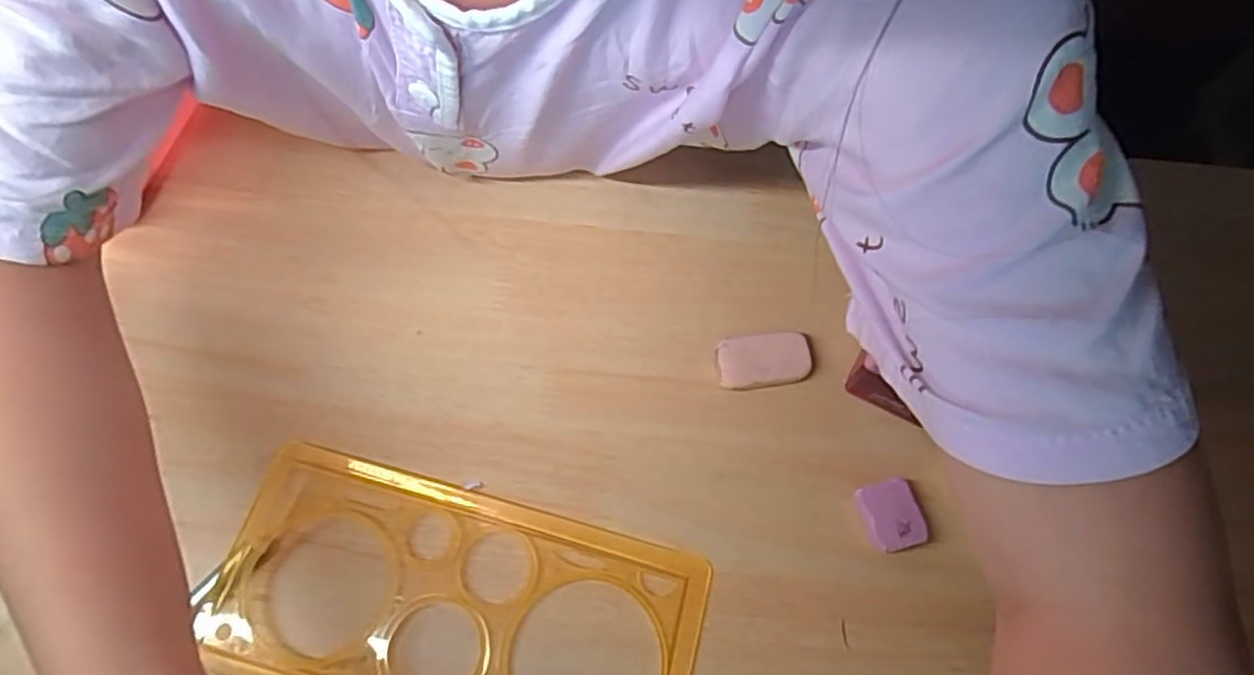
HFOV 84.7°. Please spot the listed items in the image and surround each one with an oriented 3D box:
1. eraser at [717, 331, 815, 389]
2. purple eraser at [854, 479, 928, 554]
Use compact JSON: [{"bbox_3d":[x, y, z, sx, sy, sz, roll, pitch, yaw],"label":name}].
[{"bbox_3d":[0.069,0.012,0.346,0.047,0.011,0.026,-8,68,-6],"label":"eraser"},{"bbox_3d":[0.121,0.082,0.315,0.026,0.006,0.030,-10,68,-7],"label":"purple eraser"}]

